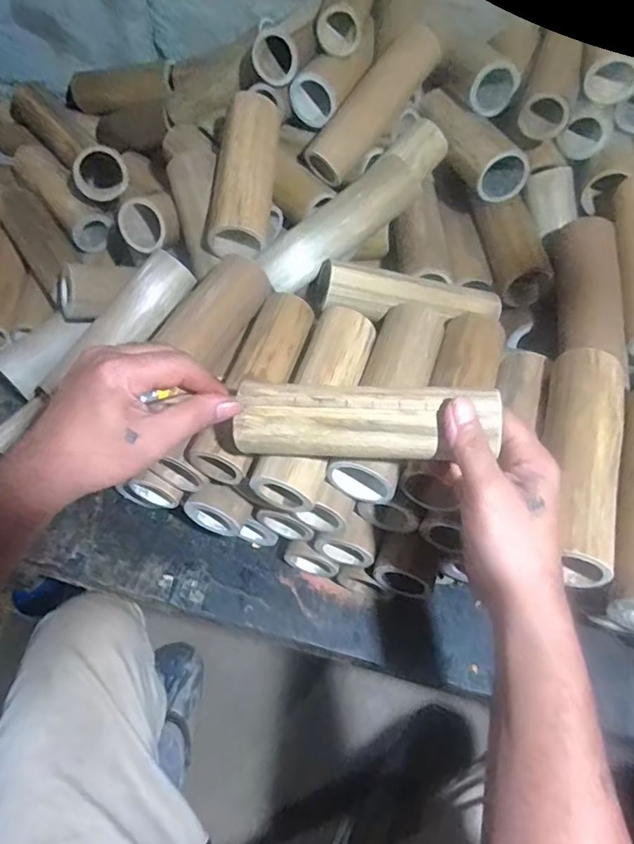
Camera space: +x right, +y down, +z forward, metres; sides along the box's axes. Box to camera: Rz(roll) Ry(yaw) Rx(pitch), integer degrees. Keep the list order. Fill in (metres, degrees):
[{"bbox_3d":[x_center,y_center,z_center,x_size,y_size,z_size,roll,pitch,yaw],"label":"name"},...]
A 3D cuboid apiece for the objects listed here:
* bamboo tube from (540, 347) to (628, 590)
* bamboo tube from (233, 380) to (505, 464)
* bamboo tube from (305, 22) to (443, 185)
[{"bbox_3d":[0.191,0.025,0.404,0.052,0.050,0.176,17,56,7],"label":"bamboo tube"},{"bbox_3d":[0.032,-0.003,0.368,0.170,0.036,0.041,0,55,9],"label":"bamboo tube"},{"bbox_3d":[0.061,-0.343,0.597,0.046,0.047,0.184,43,96,23],"label":"bamboo tube"}]

